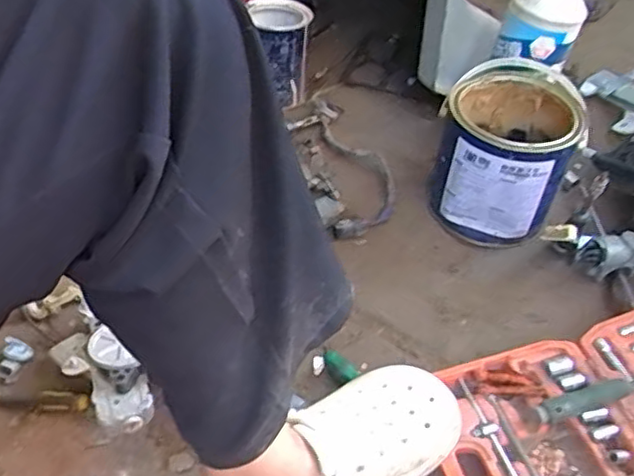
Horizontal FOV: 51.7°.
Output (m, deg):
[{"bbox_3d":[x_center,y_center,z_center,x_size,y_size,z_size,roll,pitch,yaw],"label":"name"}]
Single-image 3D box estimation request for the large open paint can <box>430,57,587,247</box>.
[{"bbox_3d":[0.234,-0.104,0.822,0.155,0.160,0.183,20,50,15],"label":"large open paint can"}]

